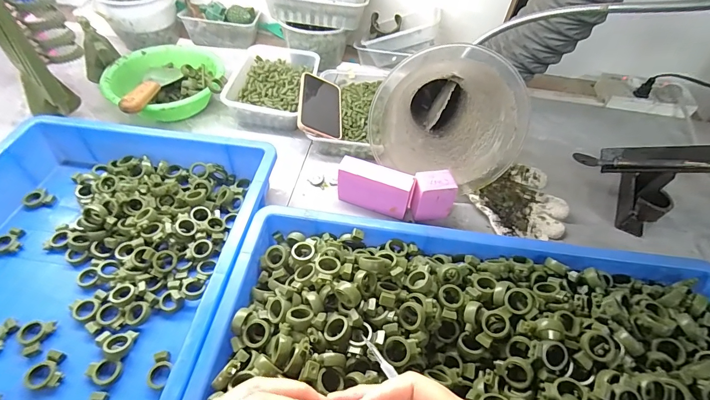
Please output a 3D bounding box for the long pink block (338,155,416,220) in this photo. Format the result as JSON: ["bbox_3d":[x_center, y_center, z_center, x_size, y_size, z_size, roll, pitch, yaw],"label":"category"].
[{"bbox_3d":[0.031,-0.019,0.538,0.107,0.063,0.038,19,52,11],"label":"long pink block"}]

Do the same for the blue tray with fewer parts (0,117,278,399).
[{"bbox_3d":[-0.327,0.133,0.377,0.366,0.080,0.550,9,50,3],"label":"blue tray with fewer parts"}]

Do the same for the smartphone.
[{"bbox_3d":[-0.061,-0.170,0.643,0.079,0.013,0.161,15,47,-21],"label":"smartphone"}]

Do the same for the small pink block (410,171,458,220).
[{"bbox_3d":[0.112,-0.007,0.533,0.062,0.063,0.043,-5,51,-8],"label":"small pink block"}]

